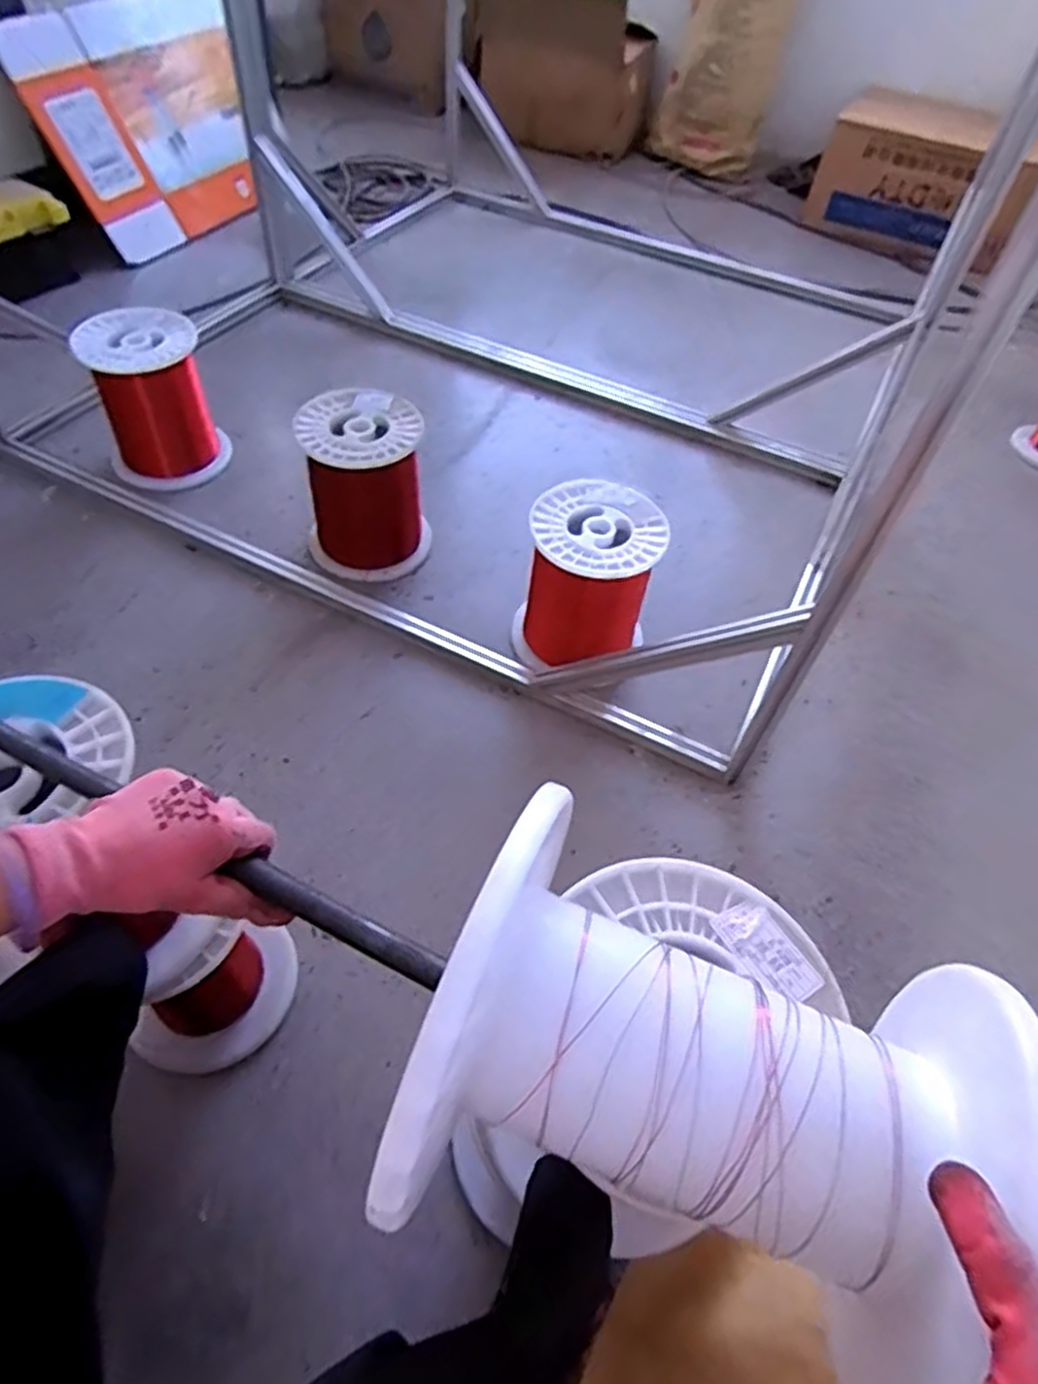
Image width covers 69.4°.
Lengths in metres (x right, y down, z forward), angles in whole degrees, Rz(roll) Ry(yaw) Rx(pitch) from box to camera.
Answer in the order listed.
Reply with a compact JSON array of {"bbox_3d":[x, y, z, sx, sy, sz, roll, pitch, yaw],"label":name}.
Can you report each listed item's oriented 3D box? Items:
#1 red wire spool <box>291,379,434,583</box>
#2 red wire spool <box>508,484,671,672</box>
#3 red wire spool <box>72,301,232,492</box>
[{"bbox_3d":[-0.253,-0.340,1.238,0.198,0.238,0.198,3,52,-4],"label":"red wire spool"},{"bbox_3d":[0.099,-0.163,1.143,0.189,0.240,0.181,3,52,-4],"label":"red wire spool"},{"bbox_3d":[-0.654,-0.523,1.344,0.201,0.234,0.184,-18,56,-19],"label":"red wire spool"}]

